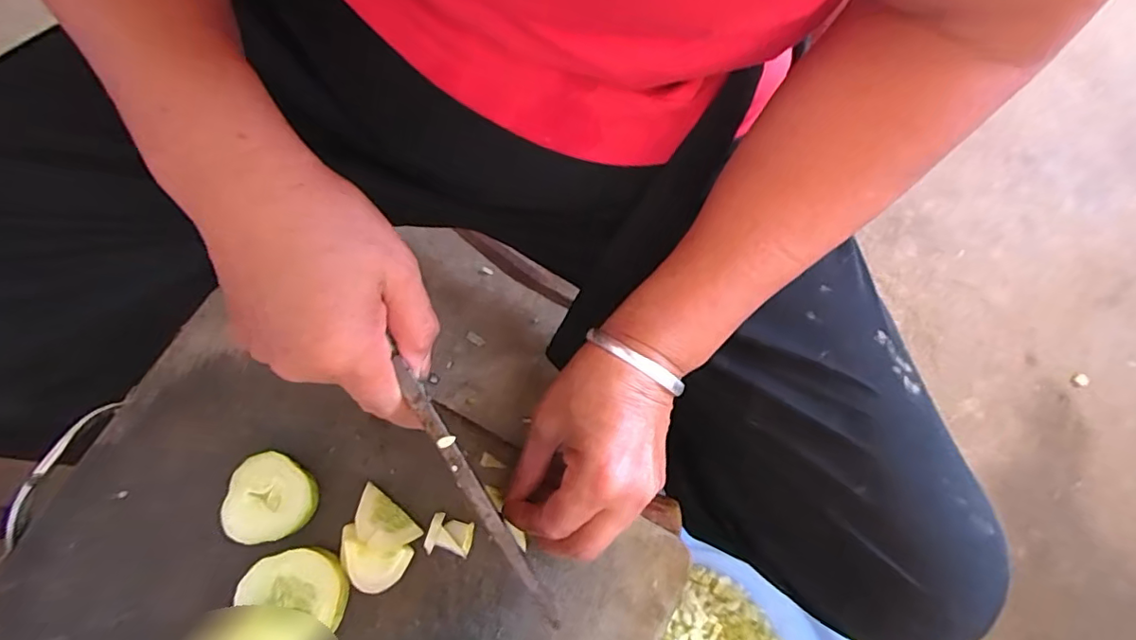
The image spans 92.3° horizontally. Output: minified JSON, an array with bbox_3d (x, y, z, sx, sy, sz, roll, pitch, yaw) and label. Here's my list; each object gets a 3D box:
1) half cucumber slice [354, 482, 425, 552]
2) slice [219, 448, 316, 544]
[{"bbox_3d":[-0.110,0.119,0.319,0.041,0.005,0.026,45,51,3],"label":"half cucumber slice"},{"bbox_3d":[-0.176,0.107,0.324,0.049,0.017,0.048,30,76,6],"label":"slice"}]

